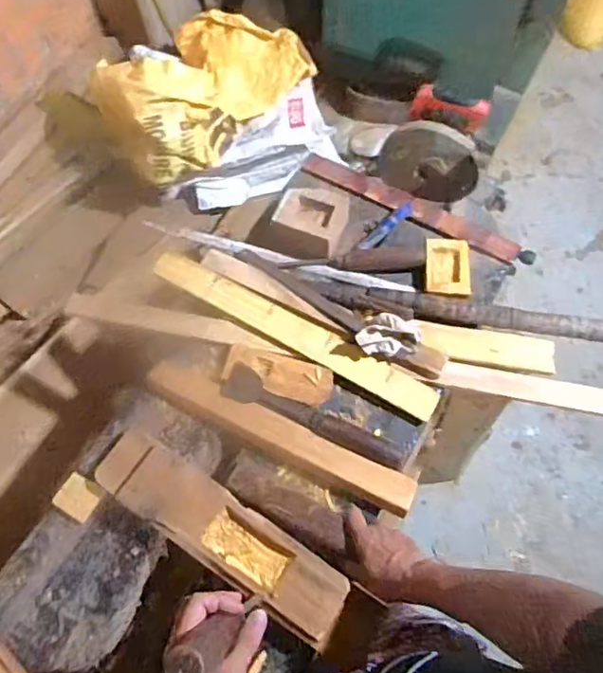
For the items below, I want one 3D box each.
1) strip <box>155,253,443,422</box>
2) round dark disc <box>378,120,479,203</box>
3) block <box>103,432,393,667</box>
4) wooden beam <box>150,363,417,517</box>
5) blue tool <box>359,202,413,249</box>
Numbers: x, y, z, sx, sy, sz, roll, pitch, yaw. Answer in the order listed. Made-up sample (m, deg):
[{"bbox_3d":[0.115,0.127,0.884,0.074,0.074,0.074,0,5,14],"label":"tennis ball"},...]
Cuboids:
[{"bbox_3d":[-0.016,-0.008,0.830,0.459,0.021,0.051,26,69,13],"label":"strip"},{"bbox_3d":[0.311,-0.430,1.379,0.243,0.201,0.050,20,53,9],"label":"round dark disc"},{"bbox_3d":[-0.093,0.257,0.723,0.407,0.042,0.089,31,71,15],"label":"block"},{"bbox_3d":[-0.038,0.136,0.799,0.409,0.033,0.058,23,69,12],"label":"wooden beam"},{"bbox_3d":[0.140,-0.181,0.919,0.027,0.011,0.121,39,73,17],"label":"blue tool"}]

